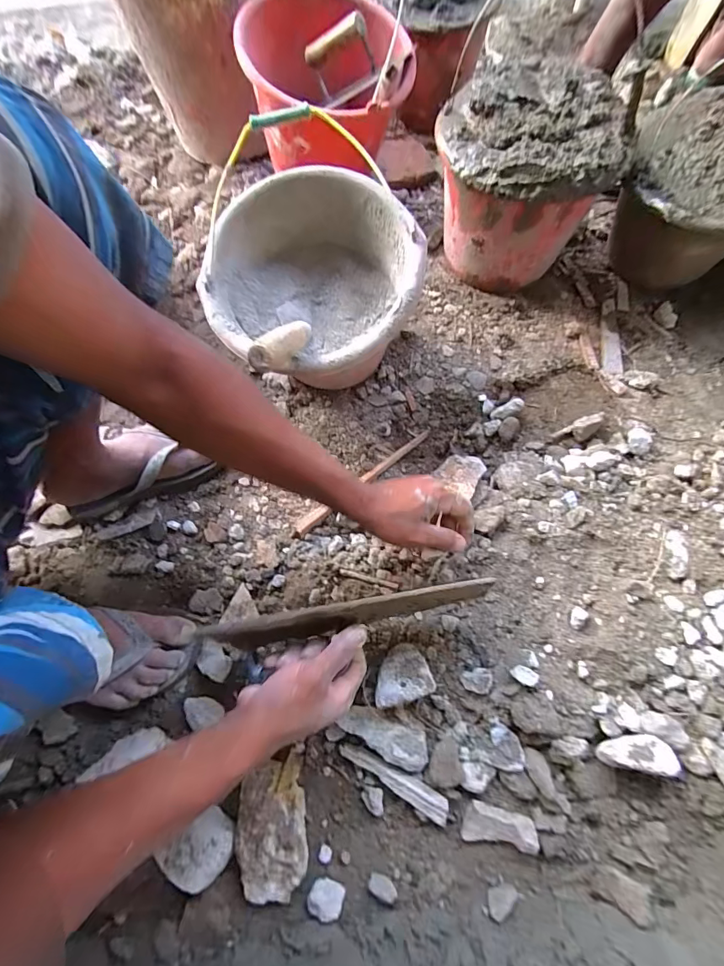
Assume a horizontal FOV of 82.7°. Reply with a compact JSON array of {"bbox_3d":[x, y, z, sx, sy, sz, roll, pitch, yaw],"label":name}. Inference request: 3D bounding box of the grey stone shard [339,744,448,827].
[{"bbox_3d":[0.035,0.331,0.463,0.128,0.025,0.023,26,69,13],"label":"grey stone shard"}]

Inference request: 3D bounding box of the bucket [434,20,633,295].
[{"bbox_3d":[0.235,-0.438,0.646,0.235,0.243,0.224,-1,65,2],"label":"bucket"}]

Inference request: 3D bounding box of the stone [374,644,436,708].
[{"bbox_3d":[0.042,0.214,0.464,0.065,0.046,0.056,-15,68,-4],"label":"stone"}]

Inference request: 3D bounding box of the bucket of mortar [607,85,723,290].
[{"bbox_3d":[0.509,-0.428,0.656,0.239,0.180,0.238,21,67,11],"label":"bucket of mortar"}]

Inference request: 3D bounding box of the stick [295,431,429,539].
[{"bbox_3d":[0.003,-0.007,0.617,0.259,0.013,0.021,-39,70,-15],"label":"stick"}]

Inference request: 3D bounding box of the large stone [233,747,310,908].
[{"bbox_3d":[-0.097,0.370,0.443,0.070,0.045,0.122,-10,65,-3],"label":"large stone"}]

